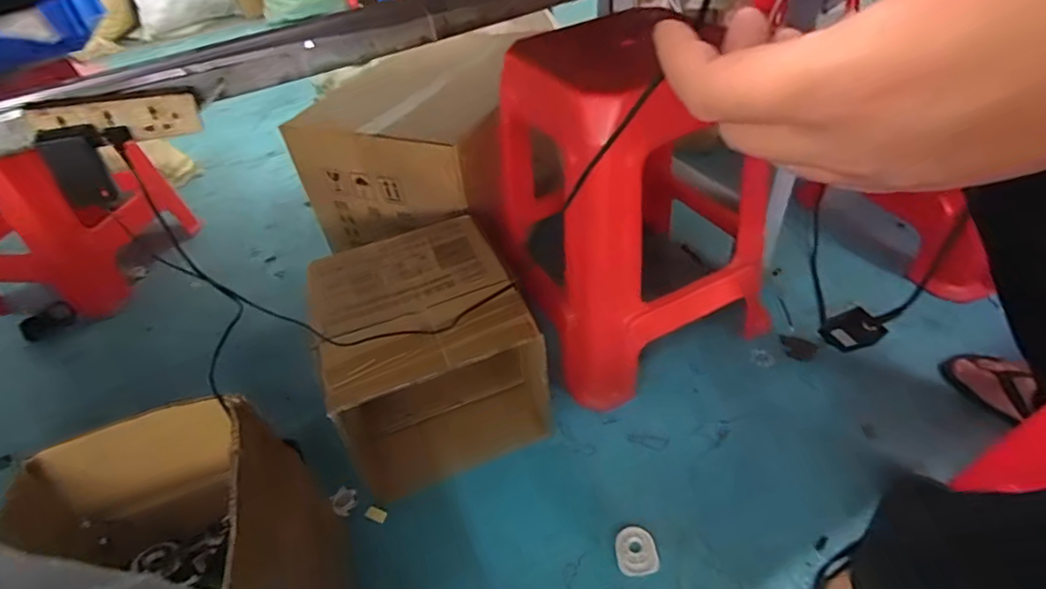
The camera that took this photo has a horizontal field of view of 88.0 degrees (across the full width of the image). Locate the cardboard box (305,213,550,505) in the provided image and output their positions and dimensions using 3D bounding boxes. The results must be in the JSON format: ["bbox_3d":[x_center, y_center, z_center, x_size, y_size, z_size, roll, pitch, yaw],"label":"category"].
[{"bbox_3d":[-0.144,0.087,0.827,0.277,0.236,0.286,-20,43,-14],"label":"cardboard box"}]

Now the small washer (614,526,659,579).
[{"bbox_3d":[0.145,0.329,0.693,0.050,0.017,0.058,-6,42,2],"label":"small washer"}]

